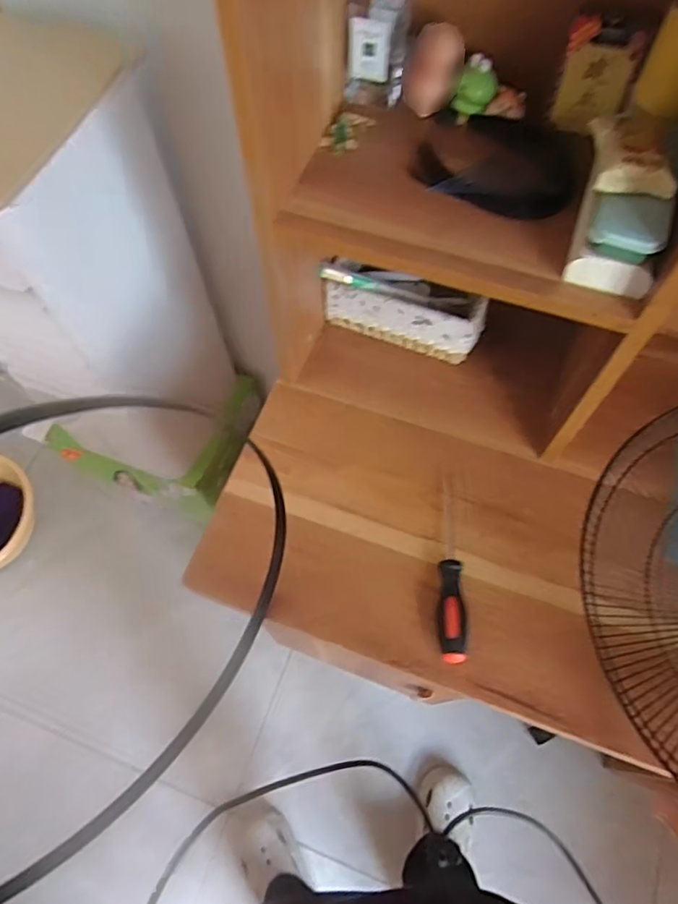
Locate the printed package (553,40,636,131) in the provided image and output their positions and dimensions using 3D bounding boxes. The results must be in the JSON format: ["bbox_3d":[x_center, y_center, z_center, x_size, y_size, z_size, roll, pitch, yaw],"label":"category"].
[{"bbox_3d":[0.215,-0.309,0.492,0.054,0.064,0.013,24,68,12],"label":"printed package"}]

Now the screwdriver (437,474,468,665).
[{"bbox_3d":[0.111,0.114,0.595,0.029,0.026,0.195,-2,65,0],"label":"screwdriver"}]

